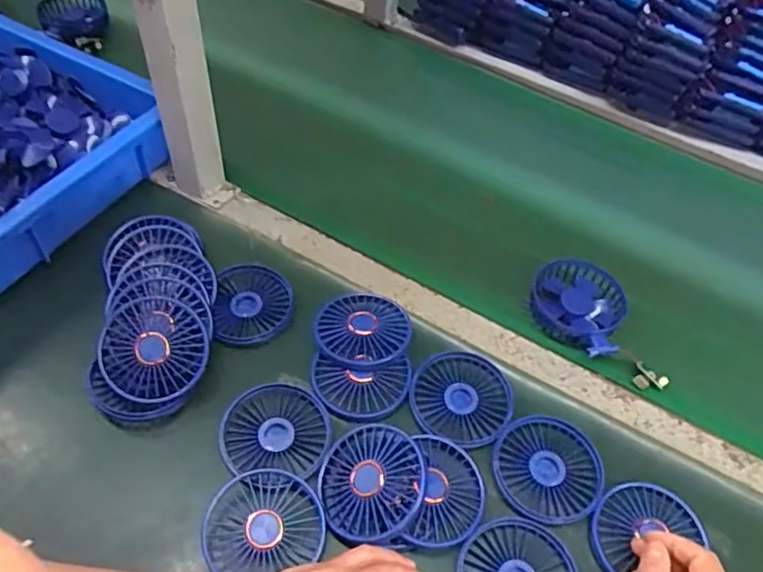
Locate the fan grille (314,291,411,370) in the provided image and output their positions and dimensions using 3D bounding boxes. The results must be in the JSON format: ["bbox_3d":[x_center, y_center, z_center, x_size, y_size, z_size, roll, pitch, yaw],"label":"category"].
[{"bbox_3d":[-0.017,0.039,0.599,0.083,0.019,0.086,1,52,-1],"label":"fan grille"}]

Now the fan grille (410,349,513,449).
[{"bbox_3d":[0.071,0.100,0.569,0.086,0.015,0.088,1,52,-1],"label":"fan grille"}]

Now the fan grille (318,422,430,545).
[{"bbox_3d":[-0.007,0.149,0.497,0.080,0.018,0.086,1,52,-1],"label":"fan grille"}]

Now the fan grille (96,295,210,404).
[{"bbox_3d":[-0.192,0.051,0.541,0.084,0.016,0.087,2,76,-9],"label":"fan grille"}]

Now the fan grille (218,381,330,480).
[{"bbox_3d":[-0.089,0.121,0.543,0.084,0.024,0.080,1,52,-1],"label":"fan grille"}]

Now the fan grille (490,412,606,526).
[{"bbox_3d":[0.138,0.151,0.533,0.086,0.010,0.087,1,52,-1],"label":"fan grille"}]

